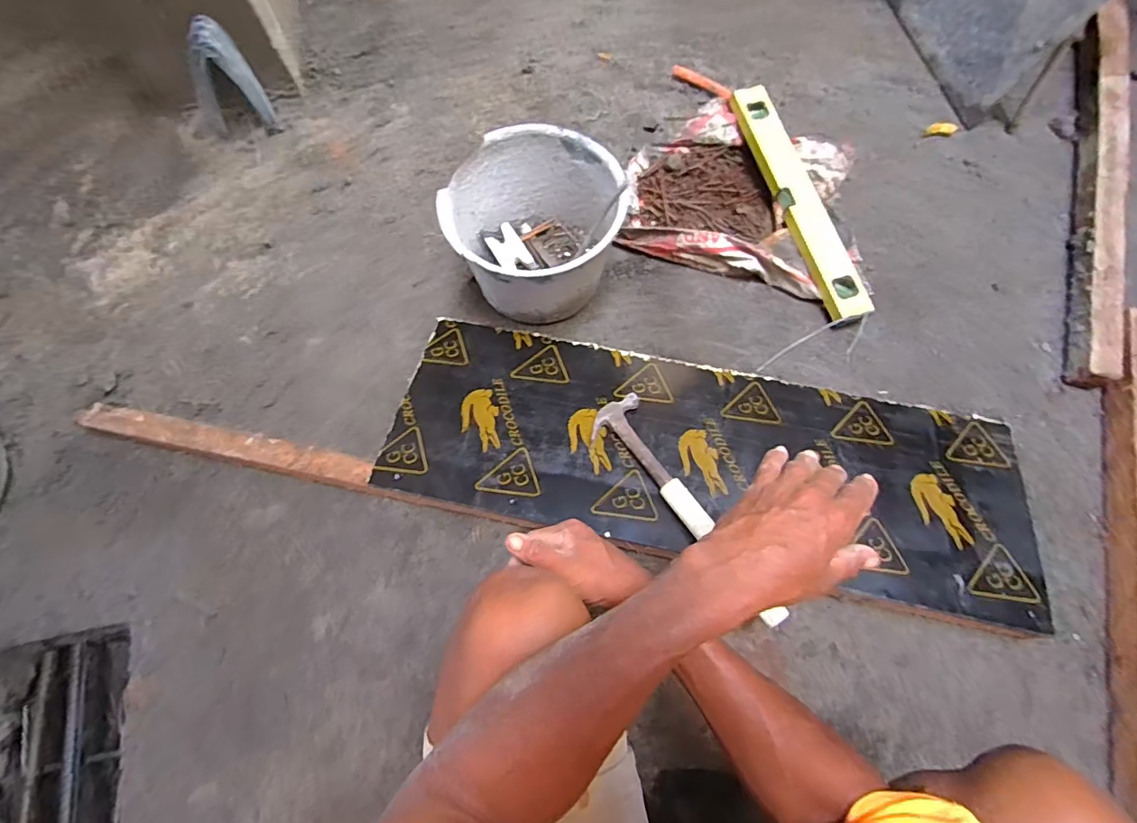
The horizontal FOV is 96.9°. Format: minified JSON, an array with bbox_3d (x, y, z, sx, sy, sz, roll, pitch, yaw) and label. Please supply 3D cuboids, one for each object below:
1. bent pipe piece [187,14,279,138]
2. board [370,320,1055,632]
[{"bbox_3d":[-0.675,-0.632,0.984,0.131,0.174,0.090,-36,74,-12],"label":"bent pipe piece"},{"bbox_3d":[0.200,0.066,0.772,0.937,0.020,0.314,12,61,5],"label":"board"}]

